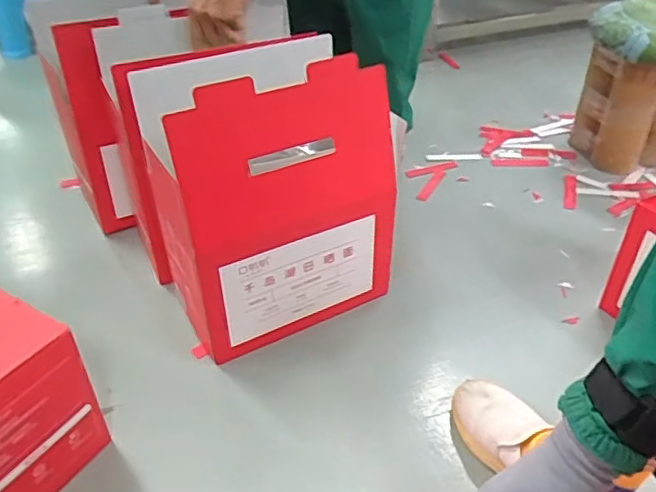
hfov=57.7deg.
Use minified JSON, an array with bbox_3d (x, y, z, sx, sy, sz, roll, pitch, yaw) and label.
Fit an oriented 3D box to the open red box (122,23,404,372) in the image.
[{"bbox_3d":[-0.077,-0.073,0.864,0.317,0.375,0.222,-15,40,-18],"label":"open red box"}]

